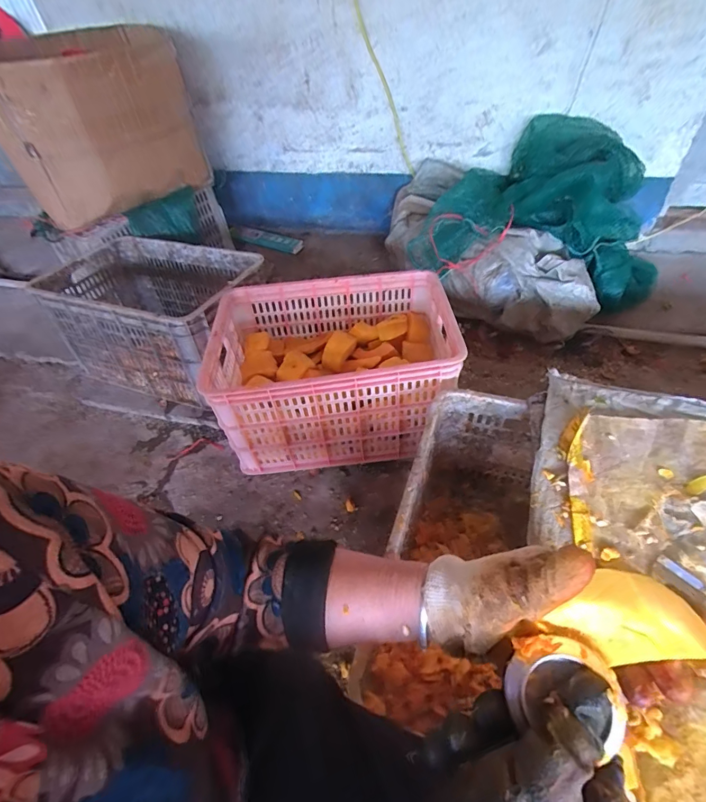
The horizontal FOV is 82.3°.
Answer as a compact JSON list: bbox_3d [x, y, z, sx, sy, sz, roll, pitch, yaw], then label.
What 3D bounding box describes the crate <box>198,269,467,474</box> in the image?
[{"bbox_3d":[-0.034,-0.070,0.962,0.502,0.290,0.372,-4,48,3],"label":"crate"}]

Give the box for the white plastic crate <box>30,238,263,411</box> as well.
[{"bbox_3d":[-0.551,-0.238,1.166,0.608,0.295,0.423,10,51,15],"label":"white plastic crate"}]

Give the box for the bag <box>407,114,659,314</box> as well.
[{"bbox_3d":[0.561,-0.571,1.248,0.761,0.423,0.390,0,49,7],"label":"bag"}]

